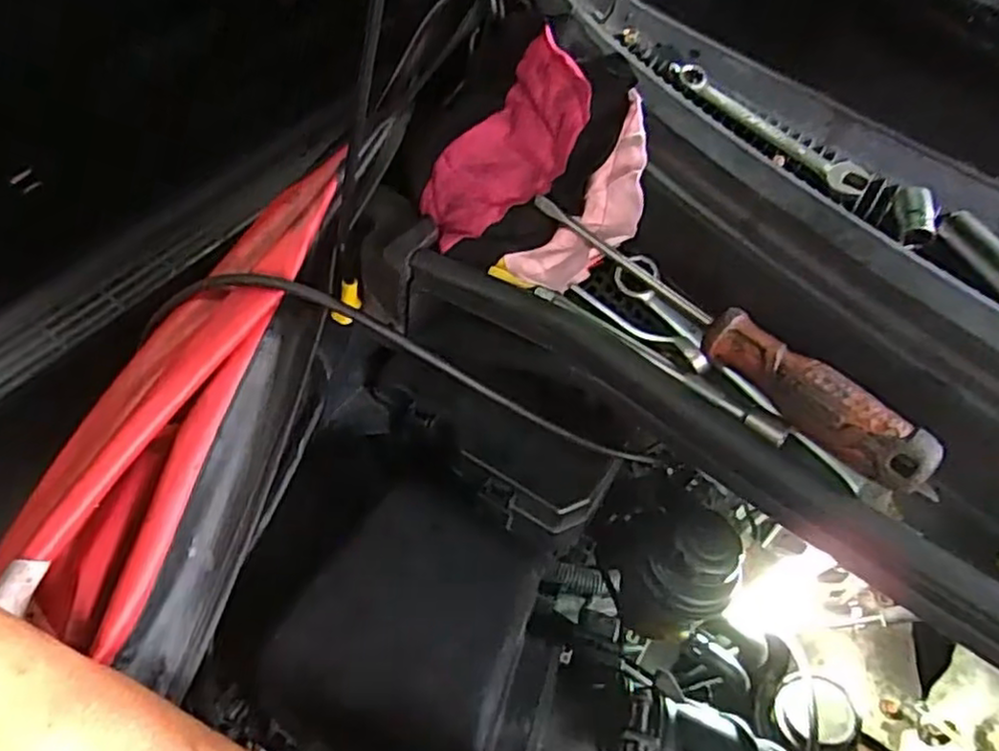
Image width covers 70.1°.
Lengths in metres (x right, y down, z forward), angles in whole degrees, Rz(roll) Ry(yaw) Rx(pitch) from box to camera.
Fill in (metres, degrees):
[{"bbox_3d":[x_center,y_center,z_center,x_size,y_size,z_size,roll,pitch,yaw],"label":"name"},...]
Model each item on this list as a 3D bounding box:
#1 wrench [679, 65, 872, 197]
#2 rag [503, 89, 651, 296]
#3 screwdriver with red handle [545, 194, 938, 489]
[{"bbox_3d":[0.149,-0.139,0.399,0.022,0.011,0.124,-33,62,-26],"label":"wrench"},{"bbox_3d":[0.053,-0.091,0.382,0.041,0.109,0.022,43,16,25],"label":"rag"},{"bbox_3d":[0.099,-0.029,0.338,0.025,0.024,0.222,-33,61,-26],"label":"screwdriver with red handle"}]

